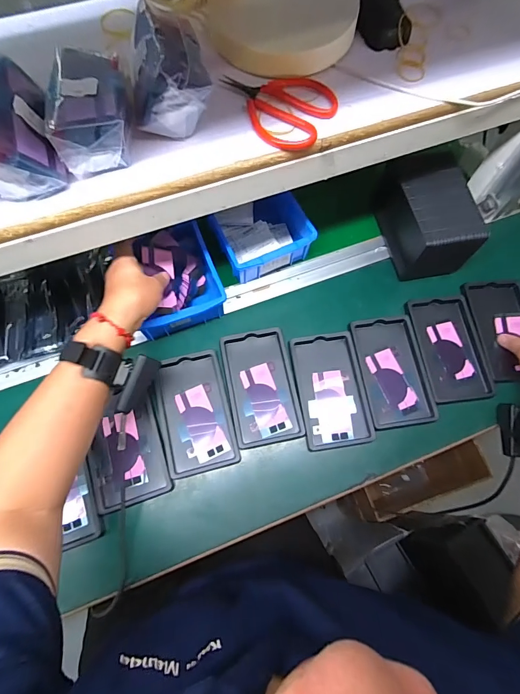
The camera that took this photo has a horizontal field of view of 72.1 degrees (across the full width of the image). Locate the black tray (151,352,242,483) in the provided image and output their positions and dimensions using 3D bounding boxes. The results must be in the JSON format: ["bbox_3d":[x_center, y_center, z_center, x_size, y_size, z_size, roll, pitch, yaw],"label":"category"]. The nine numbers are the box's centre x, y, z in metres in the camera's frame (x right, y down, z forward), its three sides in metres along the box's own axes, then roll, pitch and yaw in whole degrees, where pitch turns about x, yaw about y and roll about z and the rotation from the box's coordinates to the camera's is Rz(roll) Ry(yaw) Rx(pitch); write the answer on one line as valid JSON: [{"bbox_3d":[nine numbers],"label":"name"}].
[{"bbox_3d":[-0.090,0.089,0.494,0.094,0.009,0.160,-14,73,-6],"label":"black tray"}]

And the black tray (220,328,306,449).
[{"bbox_3d":[0.002,0.055,0.508,0.094,0.011,0.157,-10,73,-5],"label":"black tray"}]

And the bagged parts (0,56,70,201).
[{"bbox_3d":[-0.228,-0.190,0.314,0.079,0.060,0.103,-18,74,-8],"label":"bagged parts"}]

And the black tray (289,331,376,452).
[{"bbox_3d":[0.101,0.060,0.511,0.092,0.011,0.158,-7,73,-4],"label":"black tray"}]

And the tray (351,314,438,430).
[{"bbox_3d":[0.195,0.034,0.522,0.096,0.014,0.159,-7,73,-4],"label":"tray"}]

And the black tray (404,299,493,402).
[{"bbox_3d":[0.287,0.001,0.542,0.094,0.016,0.159,-6,73,-4],"label":"black tray"}]

